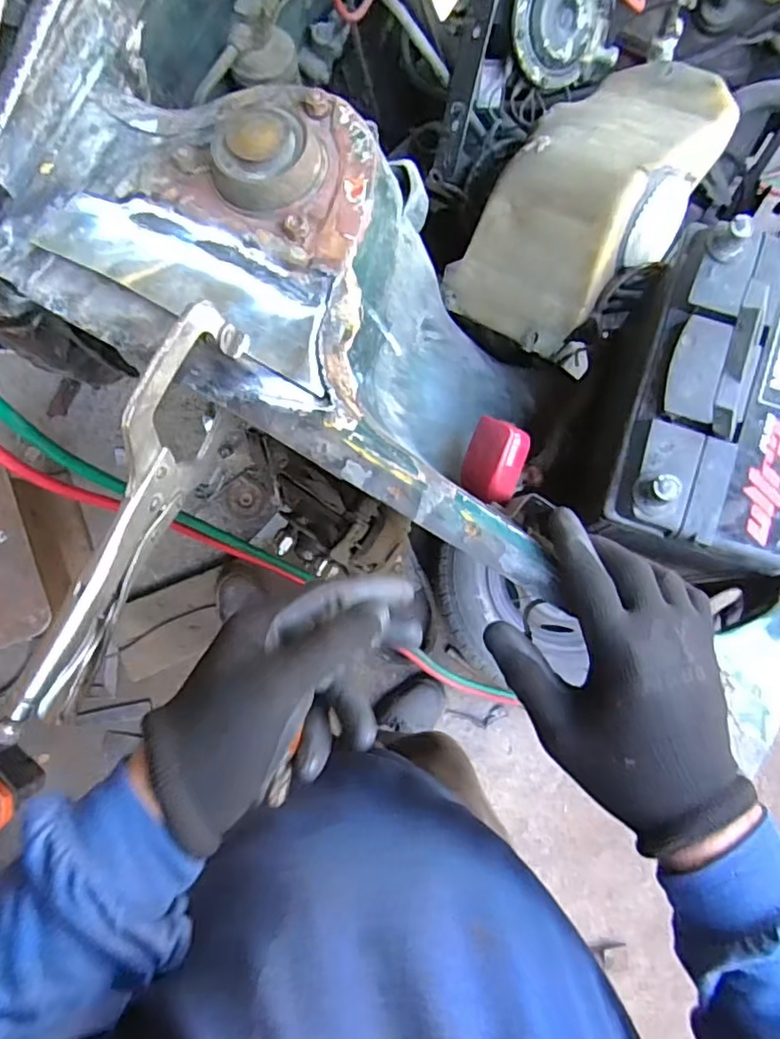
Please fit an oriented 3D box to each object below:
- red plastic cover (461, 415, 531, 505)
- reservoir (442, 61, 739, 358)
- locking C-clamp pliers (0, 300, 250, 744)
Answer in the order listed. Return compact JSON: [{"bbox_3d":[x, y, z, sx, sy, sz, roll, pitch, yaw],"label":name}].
[{"bbox_3d":[0.081,-0.045,0.475,0.042,0.032,0.060,19,84,0],"label":"red plastic cover"},{"bbox_3d":[0.174,-0.277,0.510,0.134,0.118,0.261,35,85,2],"label":"reservoir"},{"bbox_3d":[-0.151,0.000,0.365,0.017,0.109,0.258,25,85,1],"label":"locking C-clamp pliers"}]

